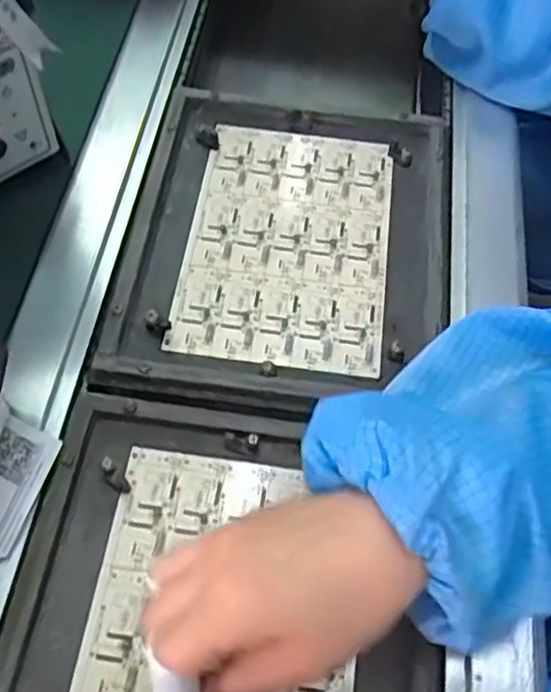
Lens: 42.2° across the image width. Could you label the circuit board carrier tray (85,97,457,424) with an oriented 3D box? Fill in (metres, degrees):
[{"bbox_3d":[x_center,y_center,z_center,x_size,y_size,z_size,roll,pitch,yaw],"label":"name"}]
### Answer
[{"bbox_3d":[0.007,-0.072,0.457,0.195,0.027,0.235,9,59,1],"label":"circuit board carrier tray"}]

